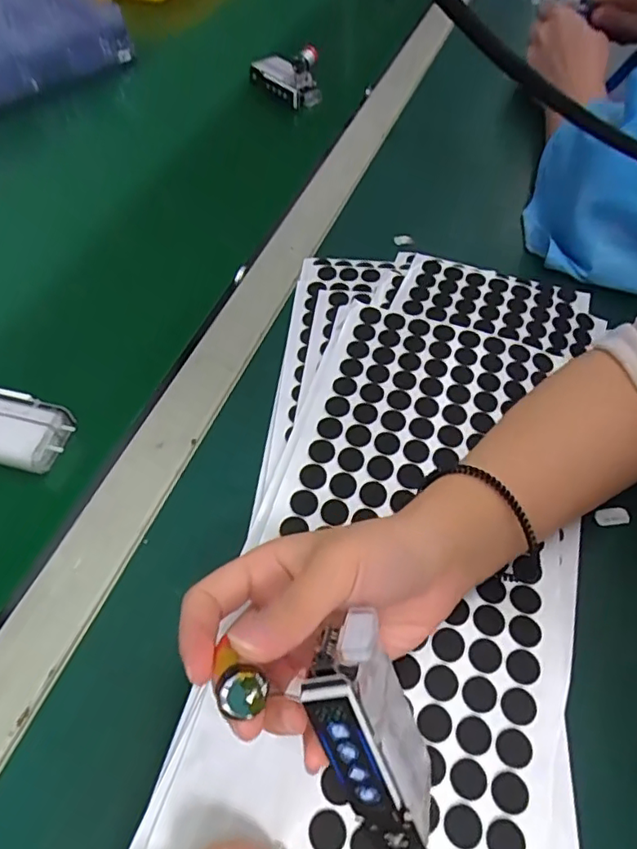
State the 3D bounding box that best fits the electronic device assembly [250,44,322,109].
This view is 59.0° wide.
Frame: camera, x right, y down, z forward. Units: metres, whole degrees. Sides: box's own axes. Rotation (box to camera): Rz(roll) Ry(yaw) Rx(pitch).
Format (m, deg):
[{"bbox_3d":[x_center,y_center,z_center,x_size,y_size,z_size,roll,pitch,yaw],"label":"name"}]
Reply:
[{"bbox_3d":[-0.036,-0.383,0.610,0.044,0.048,0.079,-29,60,-19],"label":"electronic device assembly"}]

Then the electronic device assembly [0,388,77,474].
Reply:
[{"bbox_3d":[-0.193,0.001,0.344,0.074,0.024,0.047,12,56,7],"label":"electronic device assembly"}]

